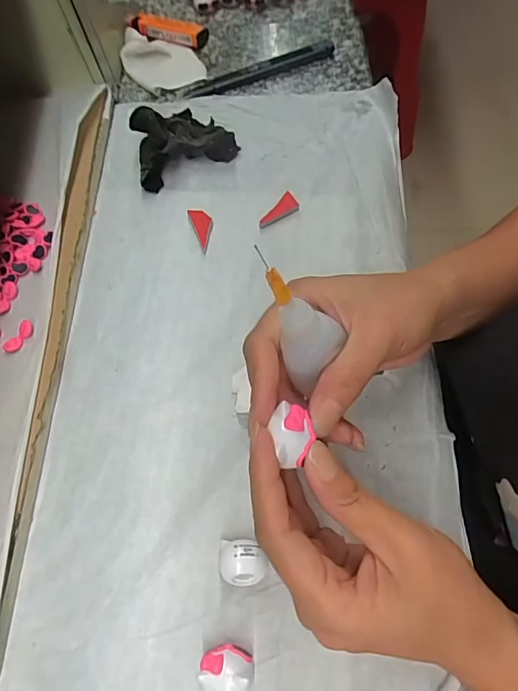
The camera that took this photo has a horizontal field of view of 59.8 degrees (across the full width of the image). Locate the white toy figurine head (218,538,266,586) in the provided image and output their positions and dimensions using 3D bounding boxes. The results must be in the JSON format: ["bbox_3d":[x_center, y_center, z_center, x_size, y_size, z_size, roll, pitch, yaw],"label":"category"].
[{"bbox_3d":[-0.009,0.112,0.234,0.024,0.020,0.021,0,65,4],"label":"white toy figurine head"}]

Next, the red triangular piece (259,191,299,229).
[{"bbox_3d":[0.016,-0.099,0.337,0.015,0.005,0.034,37,73,18],"label":"red triangular piece"}]

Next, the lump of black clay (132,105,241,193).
[{"bbox_3d":[-0.063,-0.166,0.358,0.079,0.031,0.056,-23,66,-7],"label":"lump of black clay"}]

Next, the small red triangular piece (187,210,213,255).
[{"bbox_3d":[-0.041,-0.088,0.337,0.015,0.004,0.038,-21,66,-6],"label":"small red triangular piece"}]

